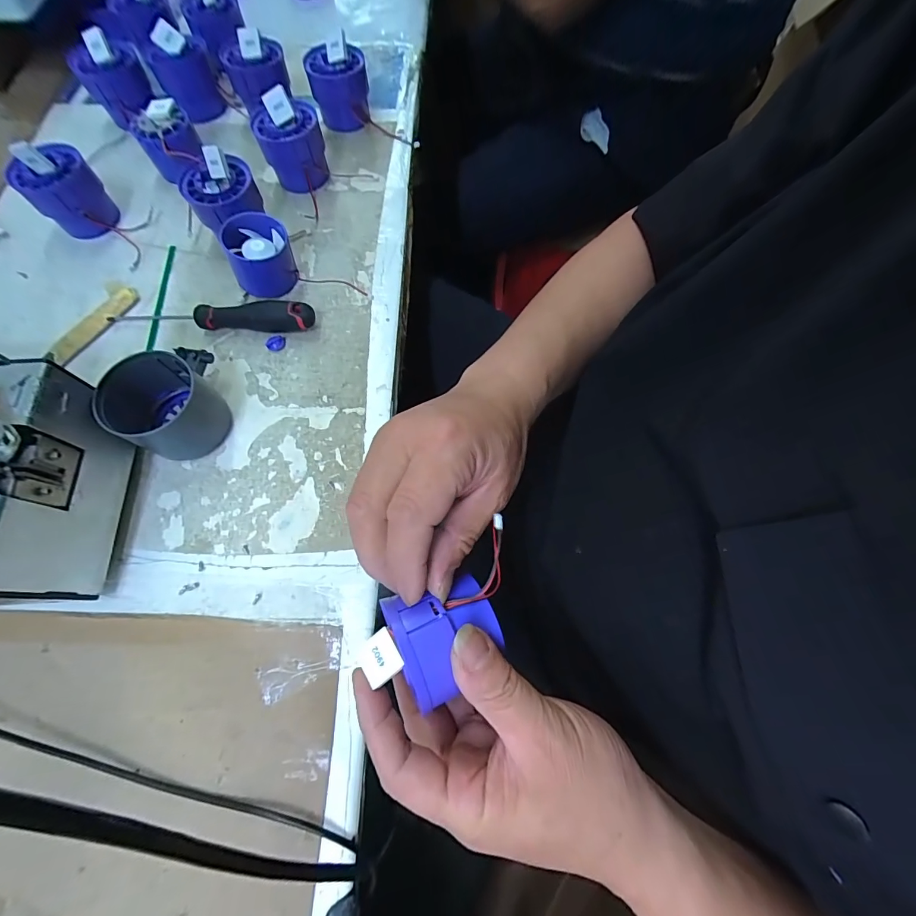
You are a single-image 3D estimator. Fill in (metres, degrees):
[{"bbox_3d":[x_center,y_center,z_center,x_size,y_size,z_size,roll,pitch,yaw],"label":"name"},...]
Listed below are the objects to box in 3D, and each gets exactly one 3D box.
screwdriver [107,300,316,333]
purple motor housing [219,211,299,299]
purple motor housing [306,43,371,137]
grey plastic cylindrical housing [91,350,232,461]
[{"bbox_3d":[-0.196,-0.111,0.324,0.164,0.021,0.024,-2,69,-1],"label":"screwdriver"},{"bbox_3d":[-0.158,-0.163,0.330,0.047,0.042,0.043,-14,70,-6],"label":"purple motor housing"},{"bbox_3d":[-0.112,-0.351,0.391,0.054,0.048,0.046,-10,70,-5],"label":"purple motor housing"},{"bbox_3d":[-0.197,-0.034,0.278,0.054,0.054,0.057,0,69,-1],"label":"grey plastic cylindrical housing"}]

